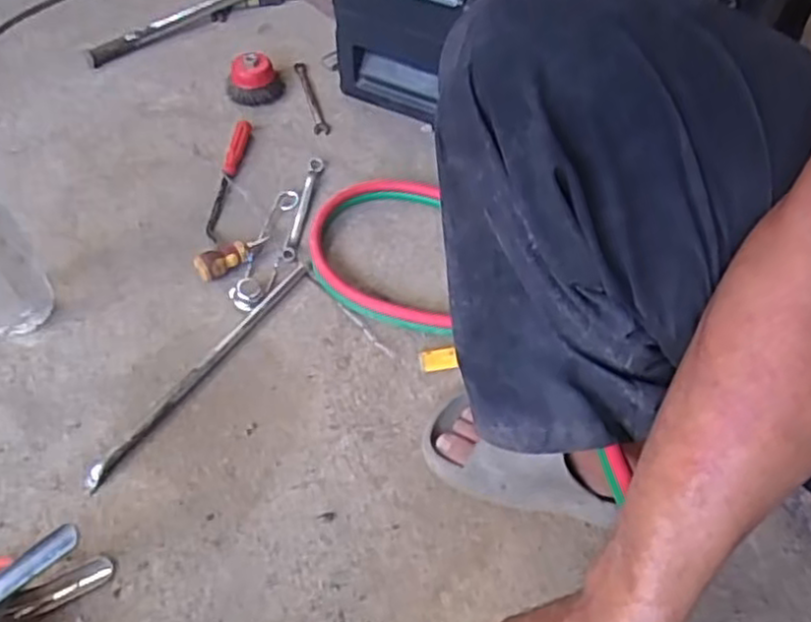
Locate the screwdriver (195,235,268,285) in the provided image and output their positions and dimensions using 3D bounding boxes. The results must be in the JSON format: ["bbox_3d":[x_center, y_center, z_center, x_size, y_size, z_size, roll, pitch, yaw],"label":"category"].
[{"bbox_3d":[-0.197,-0.065,0.842,0.090,0.029,0.027,-33,63,-24],"label":"screwdriver"}]

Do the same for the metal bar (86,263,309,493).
[{"bbox_3d":[-0.209,0.054,0.774,0.021,0.012,0.331,31,59,18],"label":"metal bar"}]

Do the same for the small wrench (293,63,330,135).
[{"bbox_3d":[-0.135,-0.302,1.034,0.021,0.006,0.160,-13,56,-12],"label":"small wrench"}]

